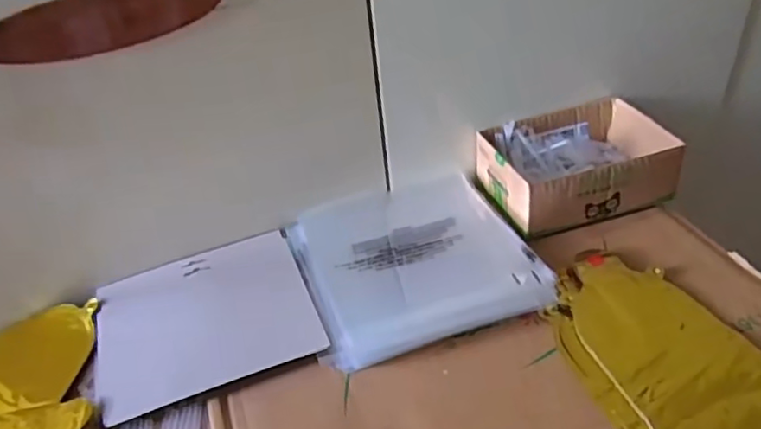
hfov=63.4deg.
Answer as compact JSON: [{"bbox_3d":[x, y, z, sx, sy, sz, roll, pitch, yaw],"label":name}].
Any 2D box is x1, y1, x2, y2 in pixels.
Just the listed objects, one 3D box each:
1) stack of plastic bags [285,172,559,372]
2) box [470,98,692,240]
[{"bbox_3d":[0.030,0.038,0.629,0.217,0.020,0.221,-14,40,-9],"label":"stack of plastic bags"},{"bbox_3d":[0.213,-0.056,0.681,0.185,0.064,0.140,-17,40,-12],"label":"box"}]

